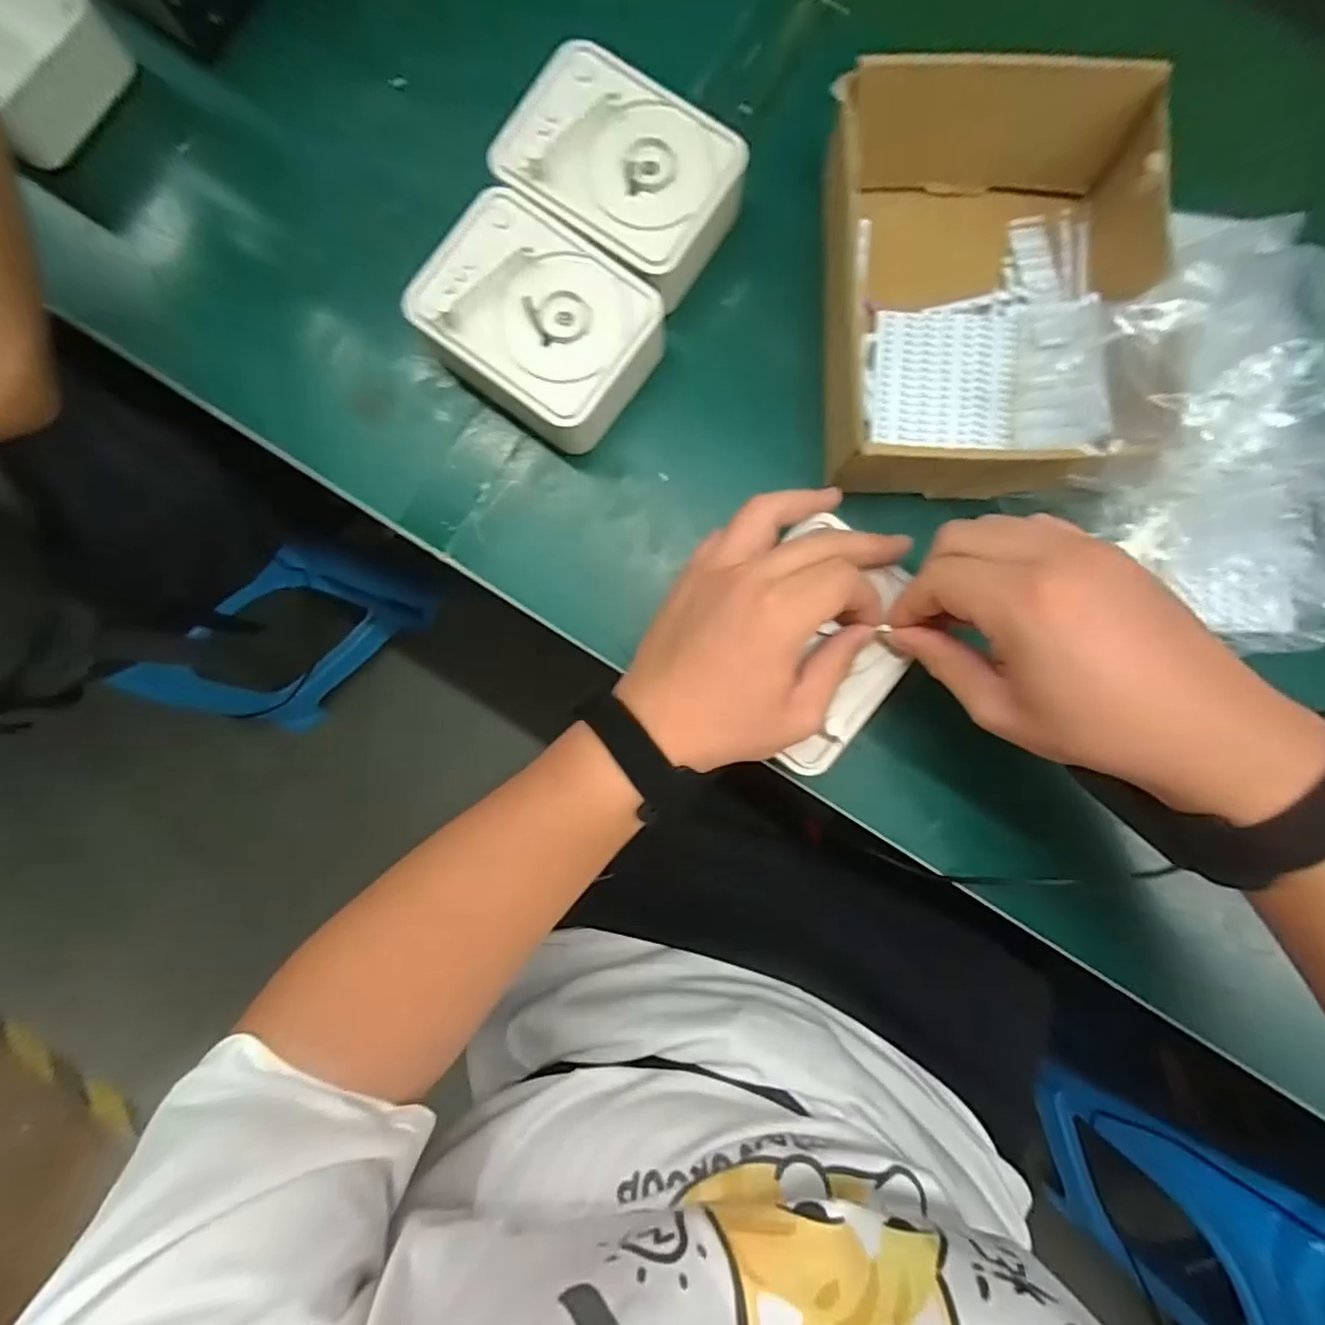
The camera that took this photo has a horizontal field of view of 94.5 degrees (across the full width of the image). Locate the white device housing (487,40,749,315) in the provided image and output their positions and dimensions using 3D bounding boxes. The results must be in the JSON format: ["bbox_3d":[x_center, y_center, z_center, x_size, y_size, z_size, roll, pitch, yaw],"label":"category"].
[{"bbox_3d":[-0.025,-0.289,0.369,0.126,0.046,0.097,32,85,3],"label":"white device housing"}]

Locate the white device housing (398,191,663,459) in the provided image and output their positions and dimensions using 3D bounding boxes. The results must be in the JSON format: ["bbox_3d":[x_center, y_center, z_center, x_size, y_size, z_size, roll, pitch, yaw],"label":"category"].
[{"bbox_3d":[-0.076,-0.200,0.369,0.127,0.048,0.103,35,85,3],"label":"white device housing"}]

